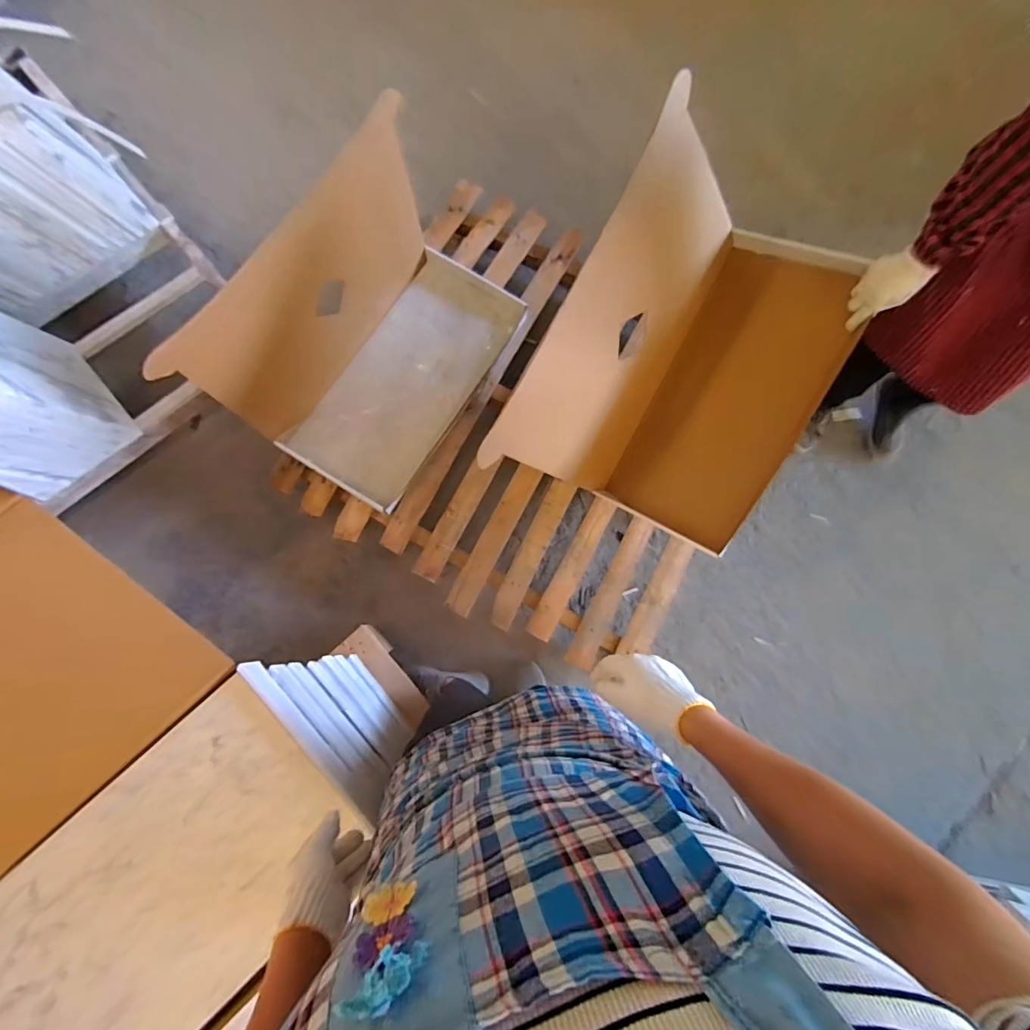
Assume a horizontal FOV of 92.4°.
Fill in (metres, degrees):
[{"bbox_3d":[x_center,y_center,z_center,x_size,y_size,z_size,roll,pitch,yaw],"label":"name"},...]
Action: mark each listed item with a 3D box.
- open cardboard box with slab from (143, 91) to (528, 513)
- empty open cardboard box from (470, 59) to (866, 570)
[{"bbox_3d":[-0.275,-0.382,1.067,0.383,0.392,0.628,33,80,5],"label":"open cardboard box with slab"},{"bbox_3d":[0.304,-0.310,0.965,0.300,0.489,0.658,39,107,38],"label":"empty open cardboard box"}]

